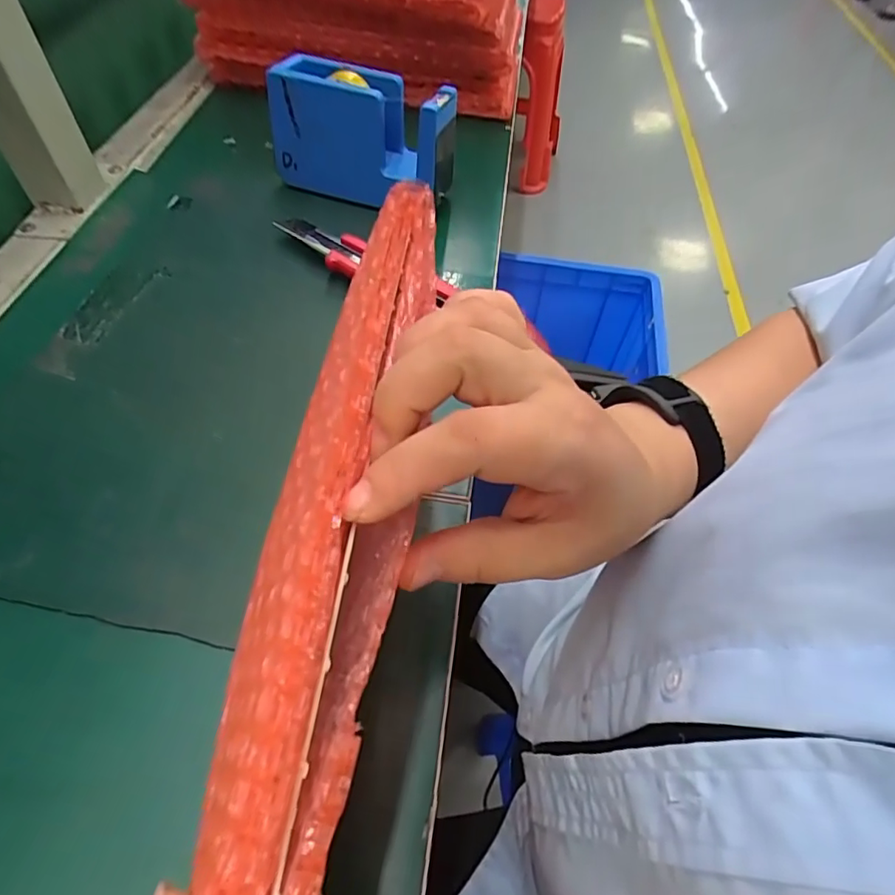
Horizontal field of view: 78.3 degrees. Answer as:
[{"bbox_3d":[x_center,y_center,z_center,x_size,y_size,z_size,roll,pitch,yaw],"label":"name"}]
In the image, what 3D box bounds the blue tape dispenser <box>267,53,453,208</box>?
[{"bbox_3d":[-0.064,-0.230,0.406,0.130,0.081,0.047,17,55,8],"label":"blue tape dispenser"}]

